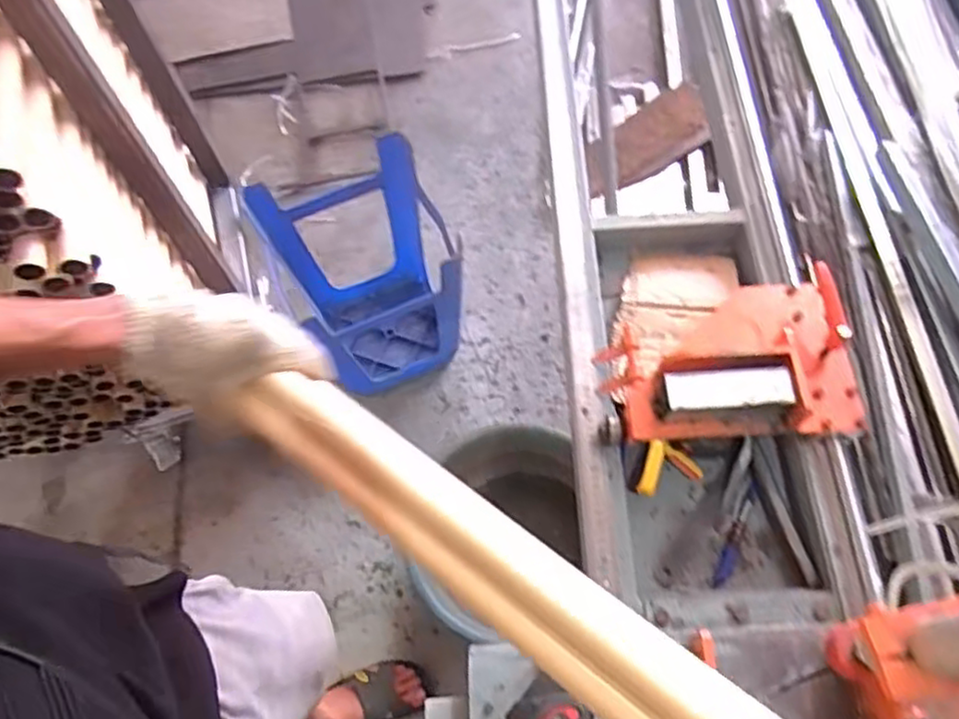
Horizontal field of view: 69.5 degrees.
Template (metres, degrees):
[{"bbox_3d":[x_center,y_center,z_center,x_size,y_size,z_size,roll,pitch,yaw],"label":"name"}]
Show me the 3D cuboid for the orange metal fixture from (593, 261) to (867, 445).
[{"bbox_3d":[0.273,0.003,0.779,0.262,0.103,0.183,-3,64,1],"label":"orange metal fixture"}]

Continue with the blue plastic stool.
[{"bbox_3d":[-0.226,-0.157,1.430,0.326,0.399,0.337,-22,65,-8],"label":"blue plastic stool"}]

